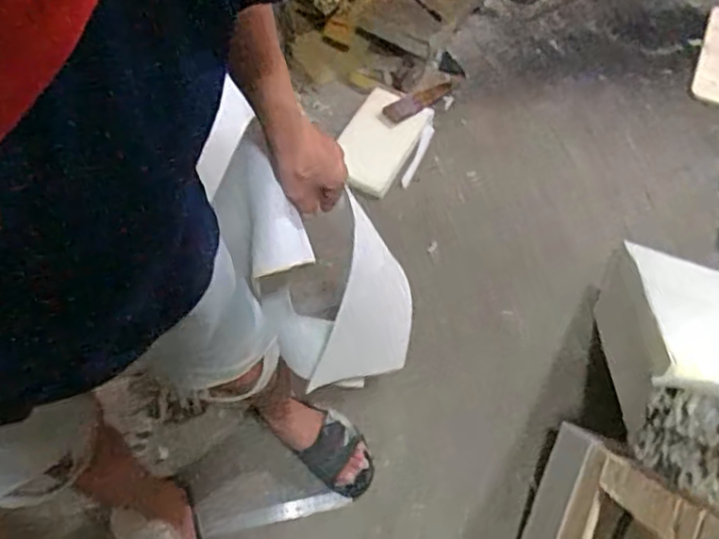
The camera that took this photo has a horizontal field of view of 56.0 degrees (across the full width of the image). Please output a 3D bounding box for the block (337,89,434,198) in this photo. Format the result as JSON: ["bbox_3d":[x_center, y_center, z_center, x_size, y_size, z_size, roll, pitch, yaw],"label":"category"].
[{"bbox_3d":[0.044,-0.324,1.689,0.173,0.028,0.278,28,71,9],"label":"block"}]

